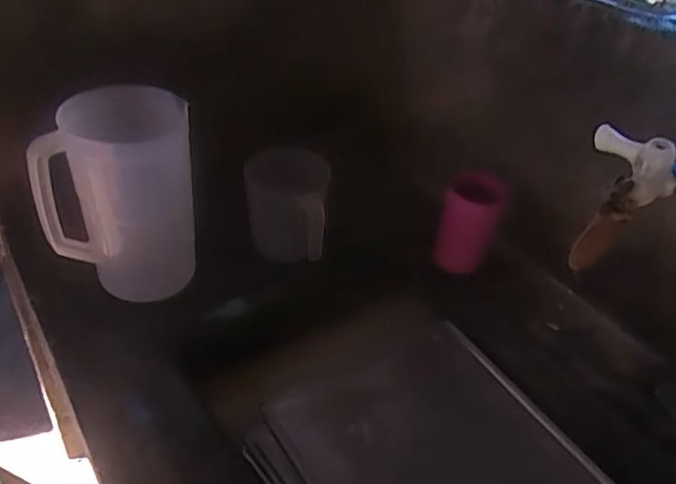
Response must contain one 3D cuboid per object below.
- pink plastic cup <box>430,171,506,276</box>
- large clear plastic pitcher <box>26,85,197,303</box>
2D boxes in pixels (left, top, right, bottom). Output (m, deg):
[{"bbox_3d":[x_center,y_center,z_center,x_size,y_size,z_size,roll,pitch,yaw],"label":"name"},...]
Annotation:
[{"bbox_3d":[0.203,-0.029,0.929,0.084,0.152,0.085,3,40,-3],"label":"pink plastic cup"},{"bbox_3d":[-0.285,-0.049,0.791,0.188,0.270,0.124,-9,42,-16],"label":"large clear plastic pitcher"}]

